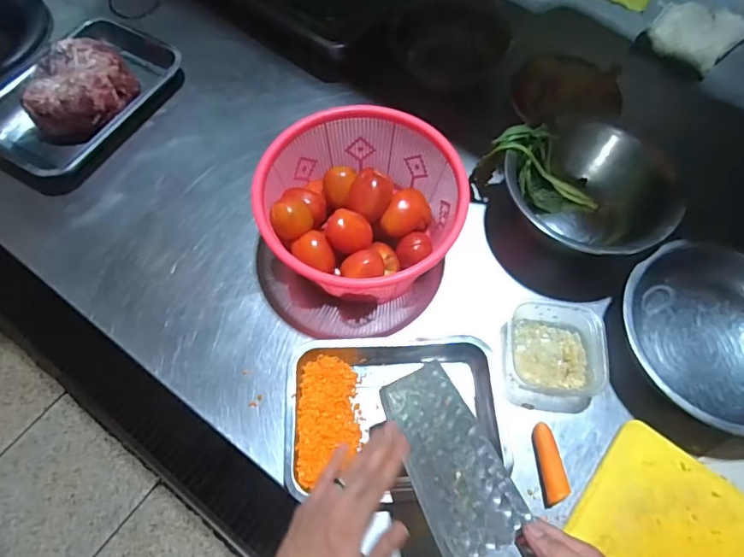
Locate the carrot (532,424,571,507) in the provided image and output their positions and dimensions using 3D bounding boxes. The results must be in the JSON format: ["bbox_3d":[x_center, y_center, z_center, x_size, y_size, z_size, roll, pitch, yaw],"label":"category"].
[{"bbox_3d":[0.207,0.213,0.562,0.024,0.018,0.086,-6,65,-2],"label":"carrot"}]

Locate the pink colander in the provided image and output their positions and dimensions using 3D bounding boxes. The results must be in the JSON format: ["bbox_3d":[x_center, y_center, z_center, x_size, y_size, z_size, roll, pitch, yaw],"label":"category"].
[{"bbox_3d":[-0.007,-0.092,0.637,0.241,0.139,0.218,24,67,10],"label":"pink colander"}]

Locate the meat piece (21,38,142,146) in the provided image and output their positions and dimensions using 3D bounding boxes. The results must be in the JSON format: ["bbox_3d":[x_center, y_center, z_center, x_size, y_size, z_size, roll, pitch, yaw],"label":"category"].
[{"bbox_3d":[-0.449,-0.294,0.740,0.158,0.072,0.119,-29,69,-13],"label":"meat piece"}]

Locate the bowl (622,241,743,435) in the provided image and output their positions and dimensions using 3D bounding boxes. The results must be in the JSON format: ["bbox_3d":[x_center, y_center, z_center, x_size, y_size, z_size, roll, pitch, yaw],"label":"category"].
[{"bbox_3d":[0.416,0.078,0.584,0.227,0.076,0.210,0,65,1],"label":"bowl"}]

